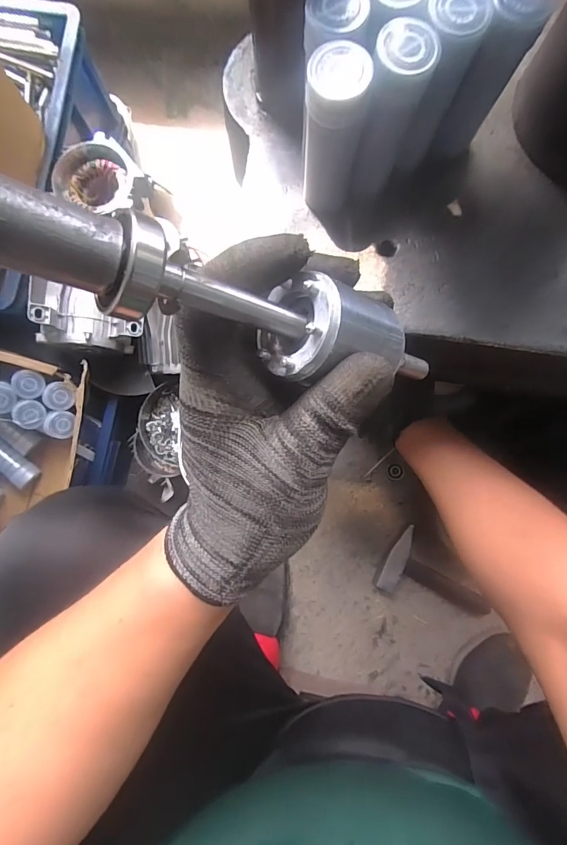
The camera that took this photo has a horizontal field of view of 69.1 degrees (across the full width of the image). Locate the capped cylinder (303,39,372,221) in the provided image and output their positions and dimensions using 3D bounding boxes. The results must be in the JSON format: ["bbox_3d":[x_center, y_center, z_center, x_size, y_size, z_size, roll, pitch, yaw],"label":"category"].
[{"bbox_3d":[0.032,-0.181,0.267,0.034,0.101,0.030,7,84,2],"label":"capped cylinder"}]

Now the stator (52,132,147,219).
[{"bbox_3d":[-0.229,-0.307,0.524,0.111,0.048,0.106,20,84,3],"label":"stator"}]

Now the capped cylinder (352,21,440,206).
[{"bbox_3d":[0.066,-0.191,0.269,0.032,0.105,0.035,0,84,1],"label":"capped cylinder"}]

